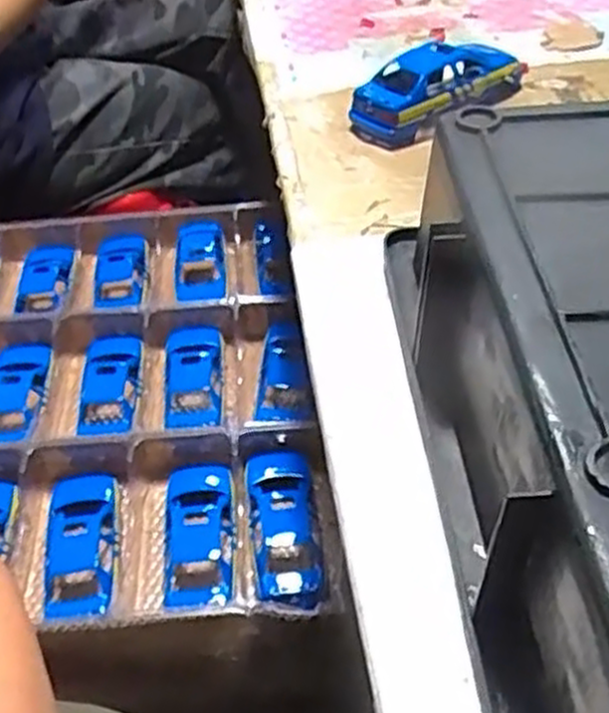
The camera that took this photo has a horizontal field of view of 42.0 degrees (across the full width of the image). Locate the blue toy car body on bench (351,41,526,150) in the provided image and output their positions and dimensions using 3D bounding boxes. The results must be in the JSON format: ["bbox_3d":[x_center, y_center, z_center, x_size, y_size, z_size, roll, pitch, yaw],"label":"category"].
[{"bbox_3d":[0.093,-0.187,0.546,0.071,0.040,0.128,34,56,31],"label":"blue toy car body on bench"}]

